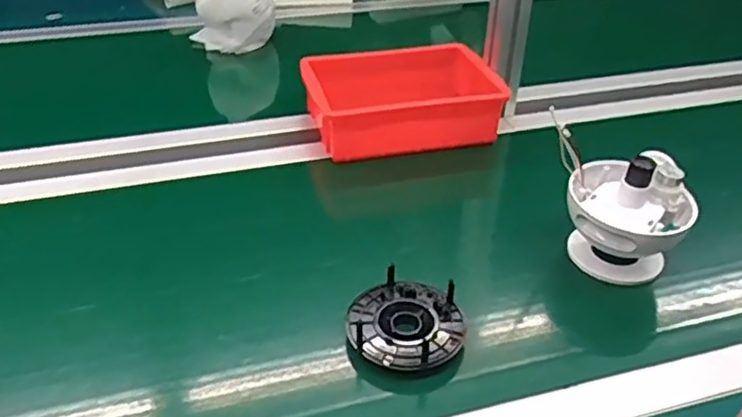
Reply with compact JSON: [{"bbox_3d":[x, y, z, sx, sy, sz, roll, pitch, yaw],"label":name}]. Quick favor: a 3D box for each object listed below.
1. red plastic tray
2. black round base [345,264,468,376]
[{"bbox_3d":[0.036,-0.144,0.854,0.240,0.072,0.162,-8,37,-11],"label":"red plastic tray"},{"bbox_3d":[0.031,0.106,0.578,0.099,0.042,0.096,0,36,0],"label":"black round base"}]

